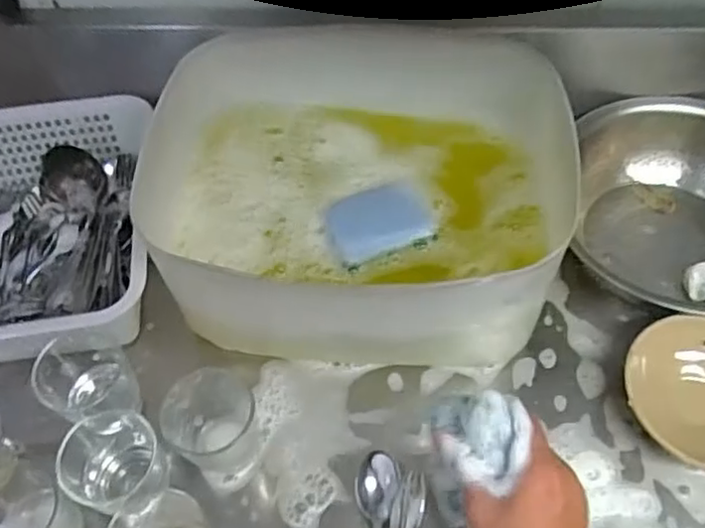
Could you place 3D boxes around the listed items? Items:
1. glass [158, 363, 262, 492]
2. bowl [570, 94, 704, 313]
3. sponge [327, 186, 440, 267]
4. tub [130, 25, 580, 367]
[{"bbox_3d":[-0.121,0.144,0.590,0.077,0.082,0.084,-1,56,2],"label":"glass"},{"bbox_3d":[0.355,-0.058,0.682,0.218,0.107,0.225,-1,56,2],"label":"bowl"},{"bbox_3d":[0.026,-0.039,0.631,0.096,0.023,0.064,-20,58,-10],"label":"sponge"},{"bbox_3d":[0.008,-0.086,0.675,0.351,0.181,0.329,3,57,5],"label":"tub"}]

